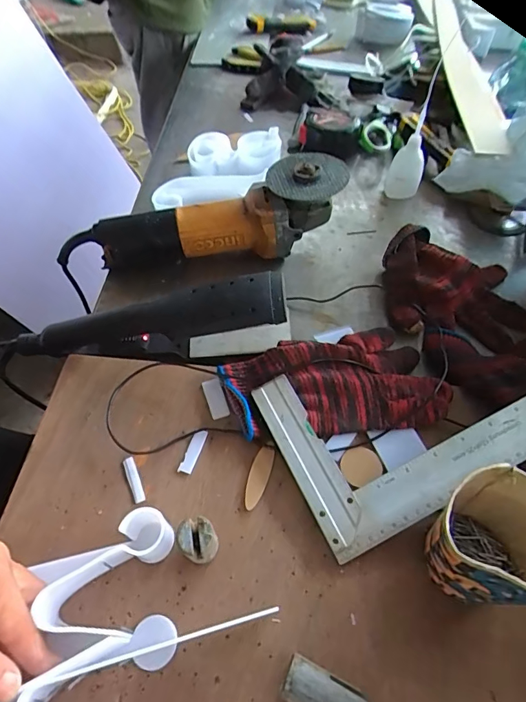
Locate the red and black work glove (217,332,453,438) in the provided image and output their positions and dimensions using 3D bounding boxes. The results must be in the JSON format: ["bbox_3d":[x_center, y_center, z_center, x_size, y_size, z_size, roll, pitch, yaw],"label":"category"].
[{"bbox_3d":[0.069,0.032,0.386,0.188,0.026,0.101,-14,56,-7],"label":"red and black work glove"}]

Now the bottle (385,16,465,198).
[{"bbox_3d":[0.200,-0.287,0.546,0.043,0.174,0.058,13,57,12],"label":"bottle"}]

